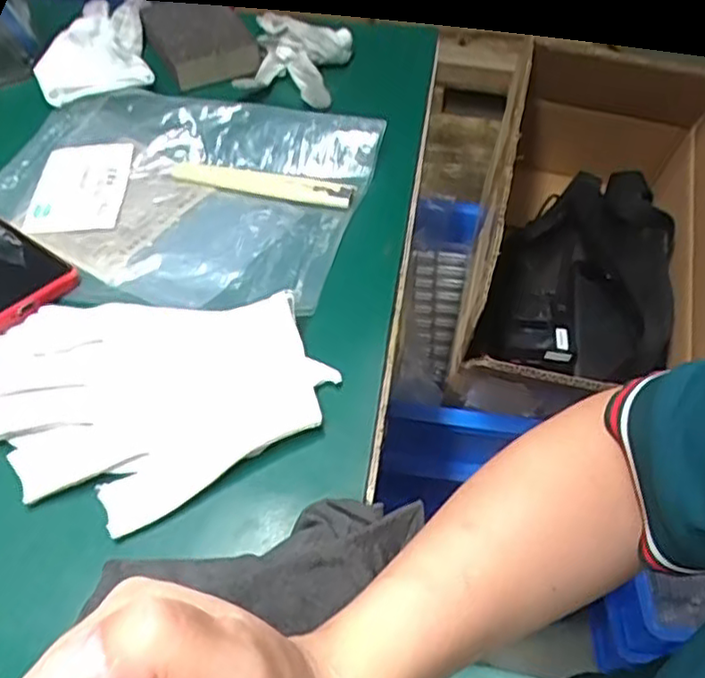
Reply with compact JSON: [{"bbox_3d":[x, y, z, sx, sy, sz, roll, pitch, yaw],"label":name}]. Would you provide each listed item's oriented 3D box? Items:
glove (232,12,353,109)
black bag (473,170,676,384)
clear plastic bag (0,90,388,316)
[{"bbox_3d":[-0.044,-0.209,0.501,0.069,0.033,0.066,14,50,11],"label":"glove"},{"bbox_3d":[0.229,-0.081,0.700,0.178,0.095,0.248,12,51,6],"label":"black bag"},{"bbox_3d":[-0.116,-0.101,0.432,0.234,0.030,0.168,14,50,11],"label":"clear plastic bag"}]

